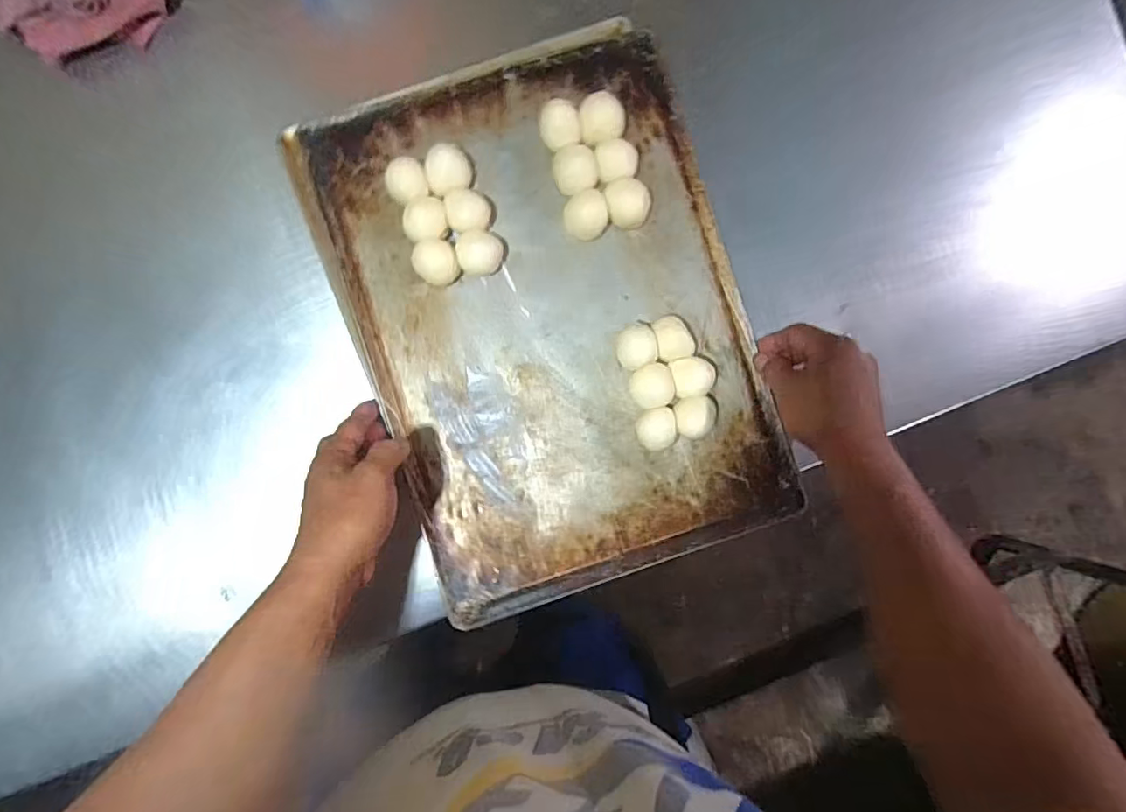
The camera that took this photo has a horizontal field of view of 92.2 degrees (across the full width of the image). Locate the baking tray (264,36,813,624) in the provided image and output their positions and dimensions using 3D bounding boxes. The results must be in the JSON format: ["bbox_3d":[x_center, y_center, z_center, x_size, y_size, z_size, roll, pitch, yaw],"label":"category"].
[{"bbox_3d":[-0.007,-0.073,0.465,0.326,0.028,0.454,-19,92,-4],"label":"baking tray"}]

